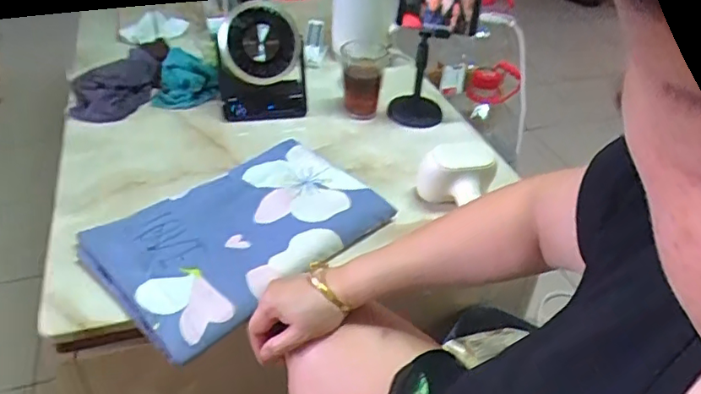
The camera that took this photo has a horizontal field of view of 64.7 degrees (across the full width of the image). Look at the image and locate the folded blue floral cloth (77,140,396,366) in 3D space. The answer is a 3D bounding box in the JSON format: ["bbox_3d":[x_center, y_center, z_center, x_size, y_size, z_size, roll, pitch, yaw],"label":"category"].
[{"bbox_3d":[-0.155,0.042,0.808,0.396,0.045,0.253,-29,48,-35],"label":"folded blue floral cloth"}]

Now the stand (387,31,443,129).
[{"bbox_3d":[0.133,-0.238,1.081,0.101,0.170,0.130,5,38,2],"label":"stand"}]

